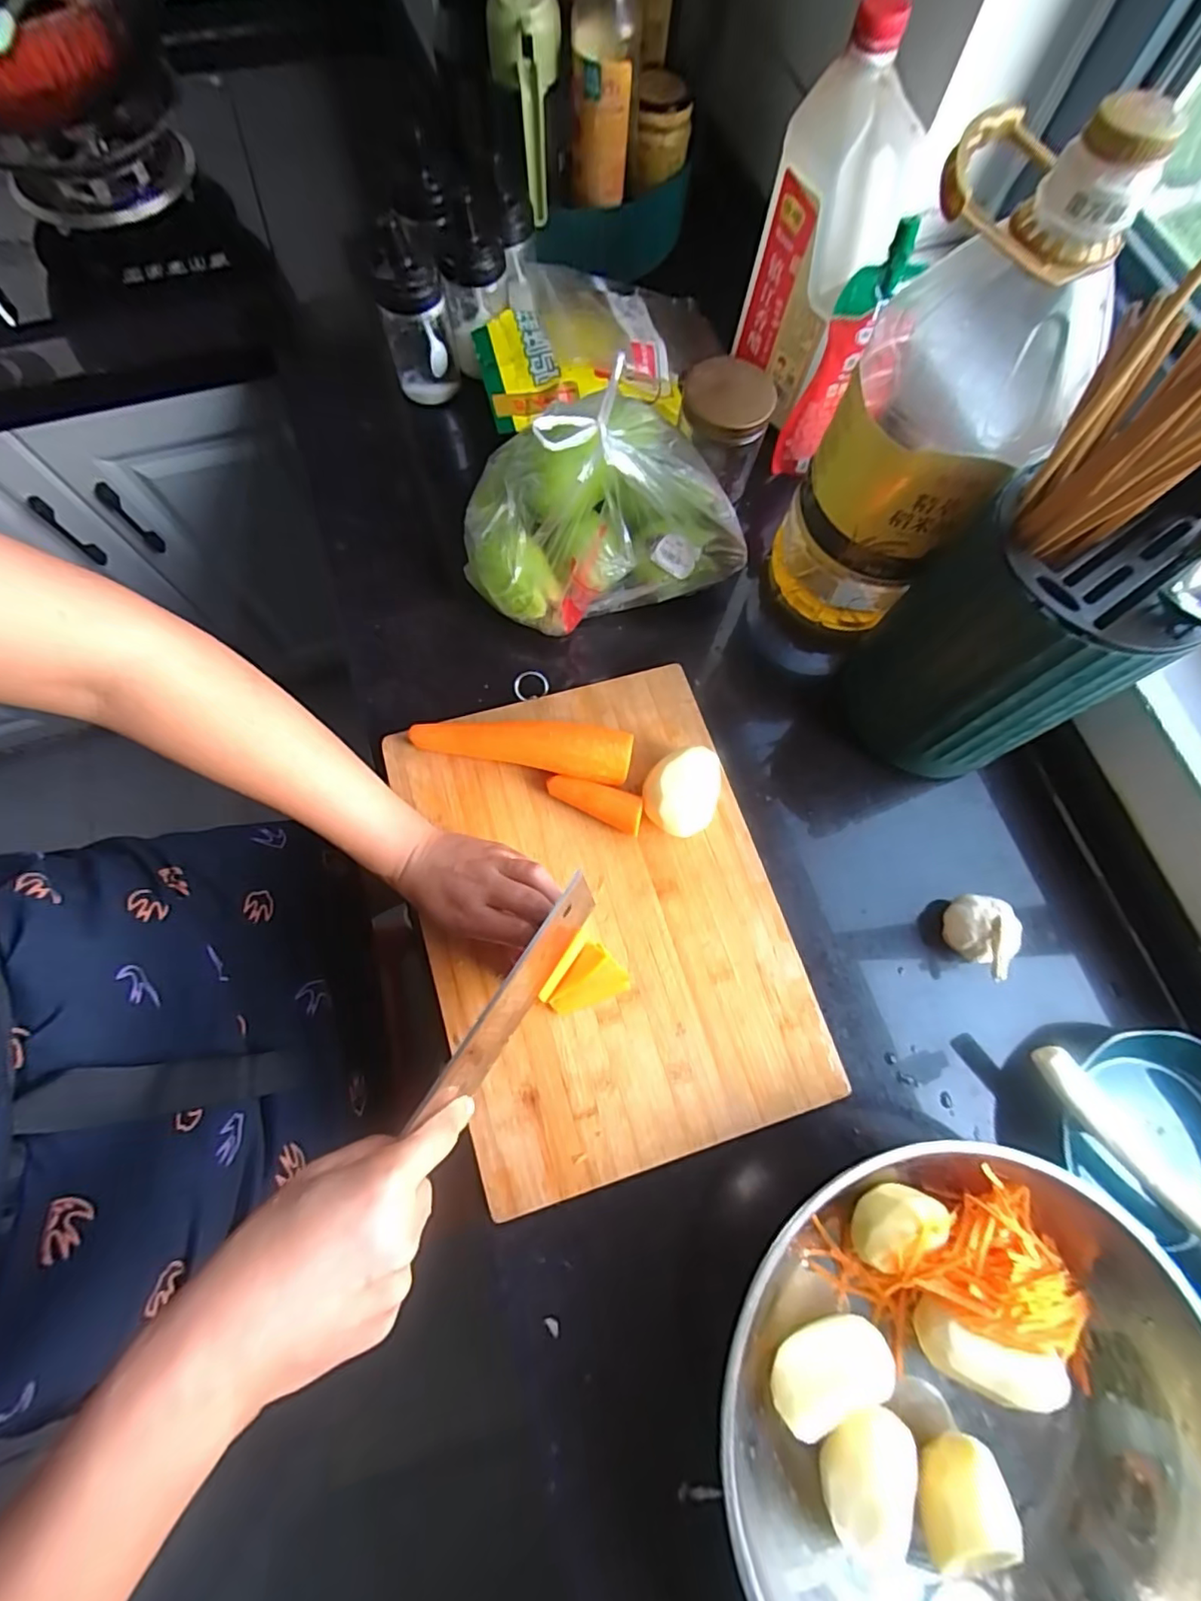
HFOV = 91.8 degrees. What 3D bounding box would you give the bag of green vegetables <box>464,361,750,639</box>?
[{"bbox_3d":[0.006,-0.253,0.478,0.246,0.147,0.165,-5,74,-4],"label":"bag of green vegetables"}]

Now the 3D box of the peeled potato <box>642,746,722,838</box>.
[{"bbox_3d":[0.064,-0.007,0.466,0.056,0.040,0.069,18,74,3],"label":"peeled potato"}]

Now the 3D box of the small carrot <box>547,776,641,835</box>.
[{"bbox_3d":[-0.003,-0.001,0.469,0.080,0.022,0.028,26,75,5],"label":"small carrot"}]

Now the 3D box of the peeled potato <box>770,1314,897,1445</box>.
[{"bbox_3d":[0.151,0.375,0.380,0.078,0.038,0.043,-30,77,-10],"label":"peeled potato"}]

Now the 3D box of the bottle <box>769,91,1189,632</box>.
[{"bbox_3d":[0.239,-0.273,0.434,0.129,0.306,0.134,21,74,4],"label":"bottle"}]

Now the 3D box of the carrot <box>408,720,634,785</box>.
[{"bbox_3d":[-0.064,-0.045,0.470,0.178,0.043,0.041,10,74,1],"label":"carrot"}]

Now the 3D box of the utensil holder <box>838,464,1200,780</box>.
[{"bbox_3d":[0.292,-0.115,0.442,0.136,0.205,0.144,-42,79,-13],"label":"utensil holder"}]

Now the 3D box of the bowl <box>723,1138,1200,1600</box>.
[{"bbox_3d":[0.224,0.387,0.369,0.292,0.083,0.299,1,74,-2],"label":"bowl"}]

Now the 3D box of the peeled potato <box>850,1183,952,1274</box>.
[{"bbox_3d":[0.205,0.294,0.406,0.062,0.034,0.039,-34,78,-11],"label":"peeled potato"}]

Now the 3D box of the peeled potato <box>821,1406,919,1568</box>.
[{"bbox_3d":[0.167,0.427,0.371,0.054,0.036,0.071,19,74,3],"label":"peeled potato"}]

